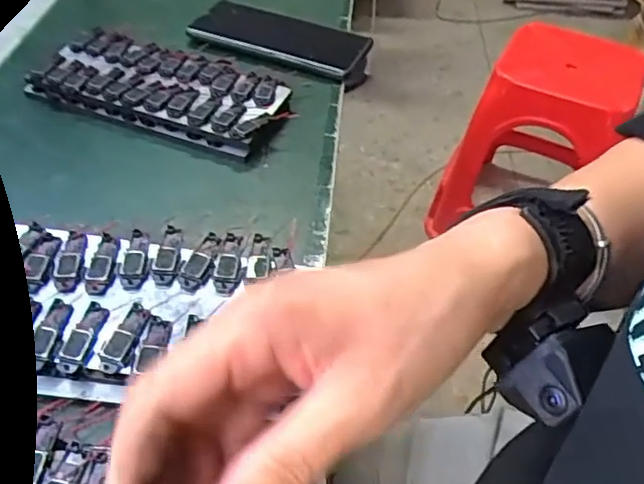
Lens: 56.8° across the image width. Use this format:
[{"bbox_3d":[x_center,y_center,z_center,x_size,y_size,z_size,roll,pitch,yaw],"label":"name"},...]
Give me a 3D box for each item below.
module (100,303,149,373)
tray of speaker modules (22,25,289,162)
[{"bbox_3d":[-0.103,0.049,0.311,0.015,0.008,0.037,13,47,9],"label":"module"},{"bbox_3d":[-0.131,-0.128,0.485,0.195,0.020,0.086,16,48,13],"label":"tray of speaker modules"}]

